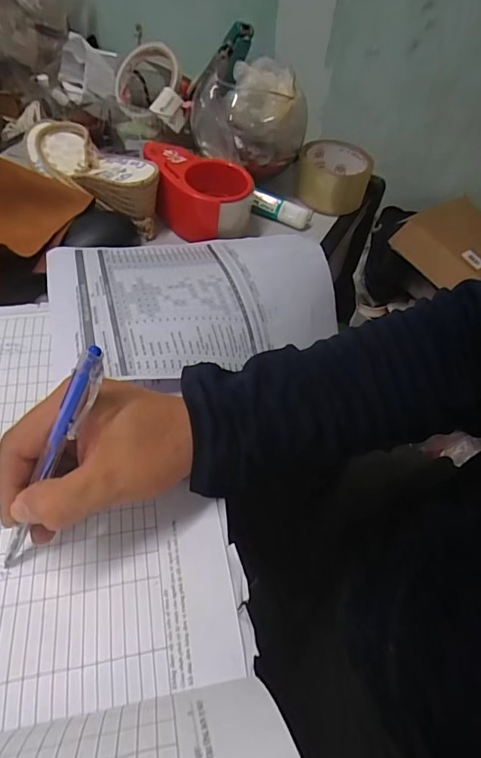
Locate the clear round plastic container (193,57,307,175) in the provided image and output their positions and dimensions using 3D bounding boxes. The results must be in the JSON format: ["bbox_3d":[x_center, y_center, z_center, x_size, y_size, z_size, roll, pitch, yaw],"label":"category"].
[{"bbox_3d":[0.013,-0.320,0.532,0.139,0.105,0.092,-1,54,-9],"label":"clear round plastic container"}]

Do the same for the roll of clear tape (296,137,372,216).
[{"bbox_3d":[0.122,-0.266,0.582,0.092,0.054,0.092,4,54,-5],"label":"roll of clear tape"}]

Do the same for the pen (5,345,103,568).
[{"bbox_3d":[-0.100,0.044,0.231,0.012,0.137,0.006,35,17,22],"label":"pen"}]

